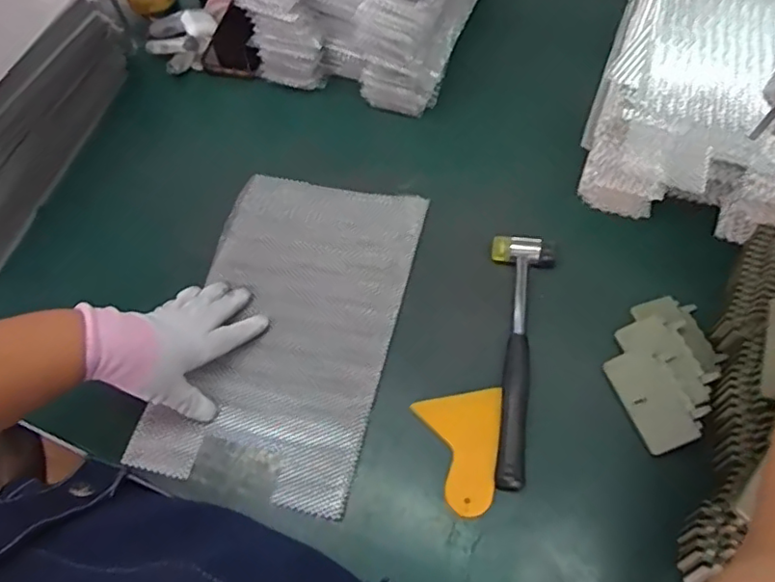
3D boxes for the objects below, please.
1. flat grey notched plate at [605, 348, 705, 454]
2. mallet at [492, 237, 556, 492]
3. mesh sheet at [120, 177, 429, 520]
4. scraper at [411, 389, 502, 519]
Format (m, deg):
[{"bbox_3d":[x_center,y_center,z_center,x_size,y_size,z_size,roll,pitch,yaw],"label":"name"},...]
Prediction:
[{"bbox_3d":[0.221,0.090,0.496,0.044,0.004,0.086,-28,59,9],"label":"flat grey notched plate"},{"bbox_3d":[0.120,0.055,0.522,0.054,0.022,0.231,5,59,5],"label":"mallet"},{"bbox_3d":[-0.092,0.027,0.565,0.193,0.008,0.316,11,62,9],"label":"mesh sheet"},{"bbox_3d":[0.067,0.133,0.489,0.071,0.008,0.097,-9,58,-2],"label":"scraper"}]

